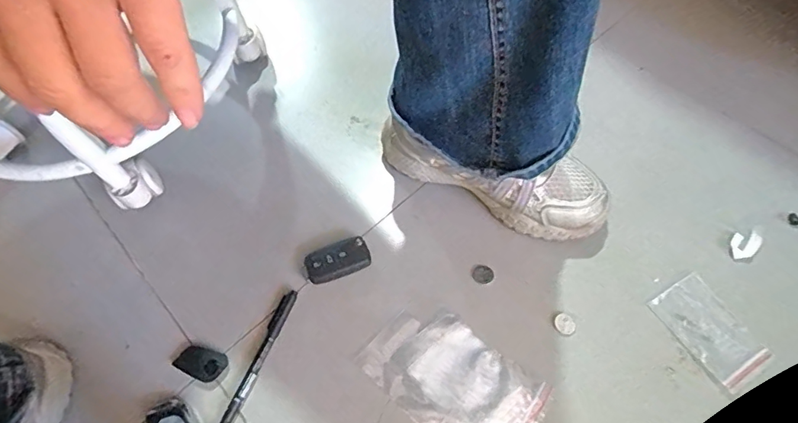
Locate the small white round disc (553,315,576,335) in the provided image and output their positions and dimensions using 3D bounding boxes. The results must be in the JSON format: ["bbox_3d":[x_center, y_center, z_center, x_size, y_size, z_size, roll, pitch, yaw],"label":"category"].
[{"bbox_3d":[0.153,0.104,0.430,0.019,0.004,0.017,32,67,20],"label":"small white round disc"}]

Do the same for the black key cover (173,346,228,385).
[{"bbox_3d":[-0.183,0.140,0.430,0.047,0.004,0.028,15,63,12],"label":"black key cover"}]

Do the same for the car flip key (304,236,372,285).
[{"bbox_3d":[-0.063,0.050,0.467,0.065,0.016,0.035,-22,61,-8],"label":"car flip key"}]

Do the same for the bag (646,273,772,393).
[{"bbox_3d":[0.279,0.106,0.420,0.055,0.004,0.090,-28,58,-9],"label":"bag"}]

